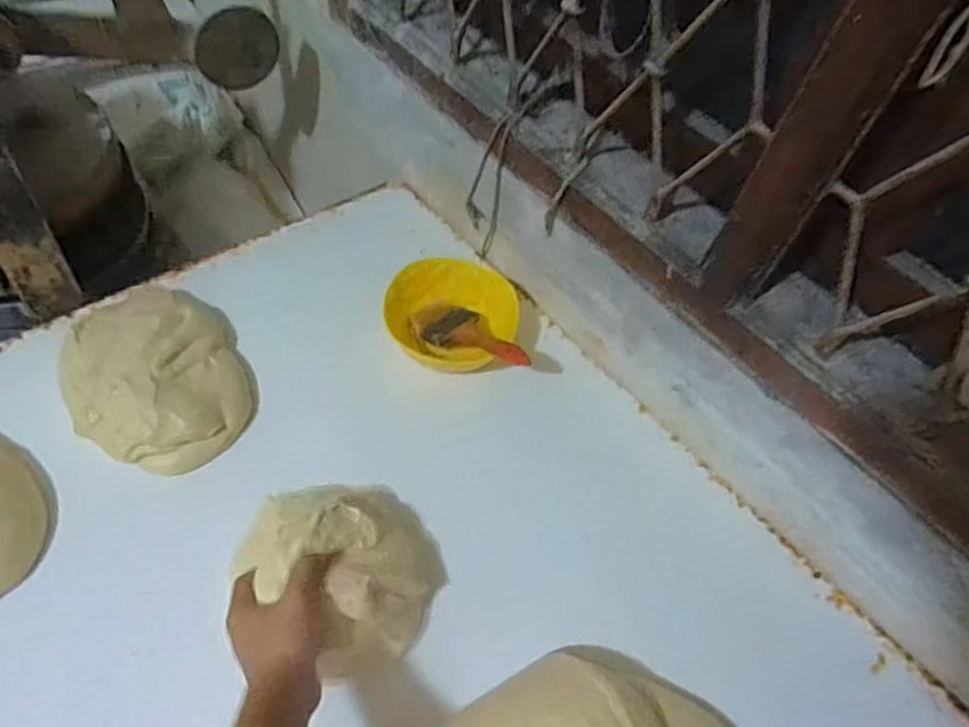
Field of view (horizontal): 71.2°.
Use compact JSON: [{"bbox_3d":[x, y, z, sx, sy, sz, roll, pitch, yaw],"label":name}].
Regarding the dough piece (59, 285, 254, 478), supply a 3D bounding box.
[{"bbox_3d":[-0.361,0.009,0.742,0.184,0.066,0.219,-21,58,-19],"label":"dough piece"}]

